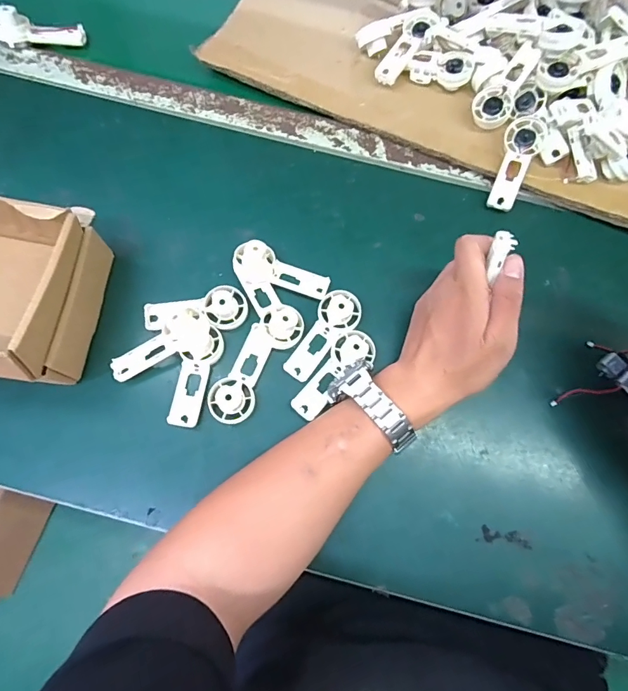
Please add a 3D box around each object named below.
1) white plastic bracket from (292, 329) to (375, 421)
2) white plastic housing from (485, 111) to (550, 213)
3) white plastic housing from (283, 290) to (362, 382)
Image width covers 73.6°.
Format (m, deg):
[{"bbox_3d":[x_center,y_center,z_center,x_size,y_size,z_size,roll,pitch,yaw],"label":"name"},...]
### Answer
[{"bbox_3d":[0.016,0.025,0.380,0.037,0.009,0.093,44,78,10],"label":"white plastic bracket"},{"bbox_3d":[0.208,-0.187,0.427,0.038,0.018,0.100,21,91,4],"label":"white plastic housing"},{"bbox_3d":[0.009,-0.010,0.386,0.038,0.013,0.092,32,76,7],"label":"white plastic housing"}]

